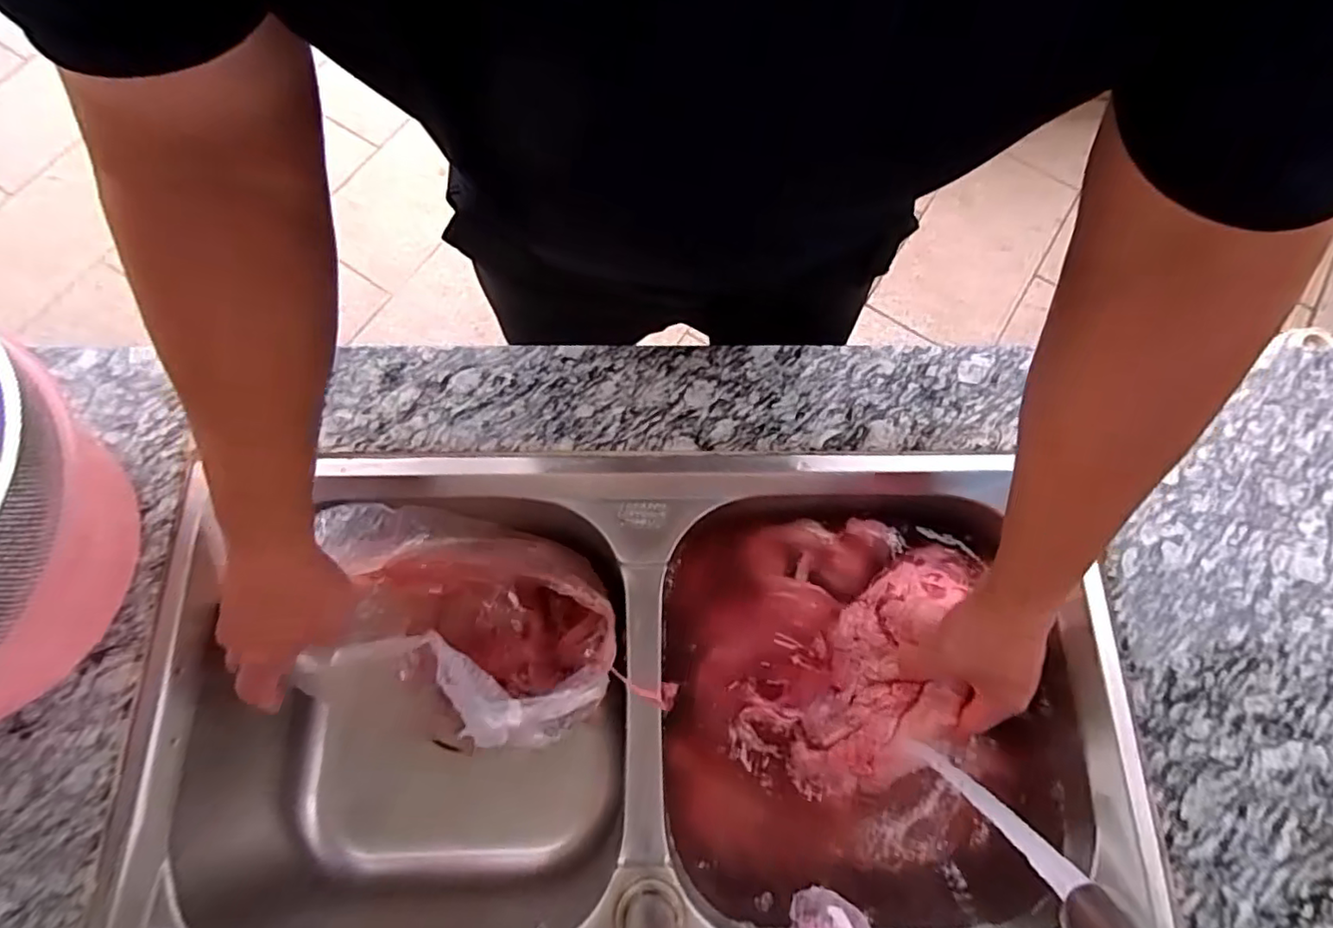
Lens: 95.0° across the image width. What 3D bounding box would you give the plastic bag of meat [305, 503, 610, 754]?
[{"bbox_3d":[-0.165,0.137,0.539,0.234,0.163,0.157,12,72,1],"label":"plastic bag of meat"}]

